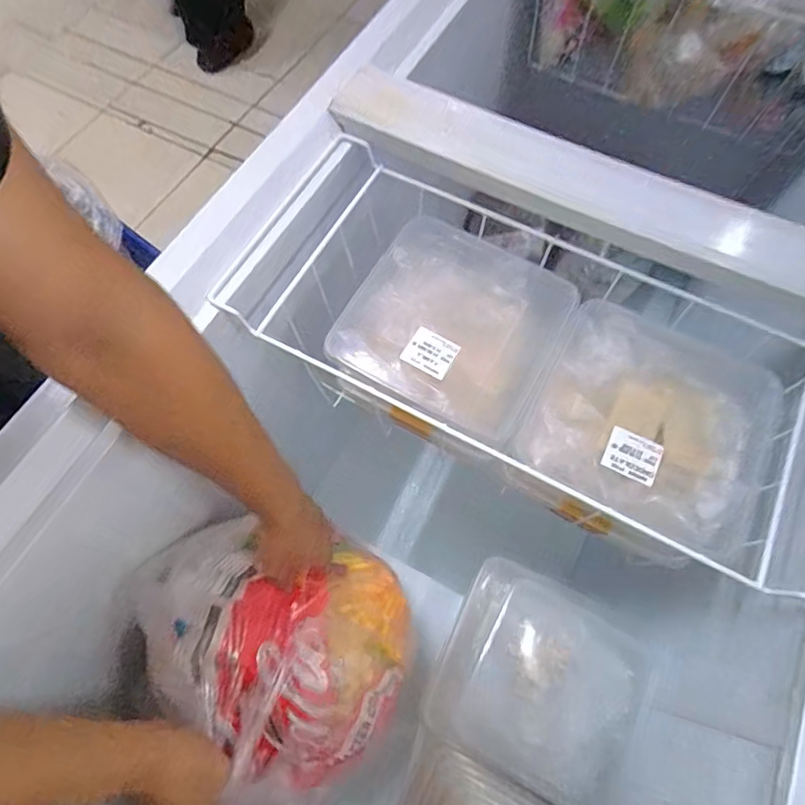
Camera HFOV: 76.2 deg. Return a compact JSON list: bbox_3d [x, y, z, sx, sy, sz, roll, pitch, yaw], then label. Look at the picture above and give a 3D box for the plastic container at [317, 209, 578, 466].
[{"bbox_3d":[0.049,-0.064,0.542,0.202,0.089,0.206,28,68,12],"label":"plastic container"}]

